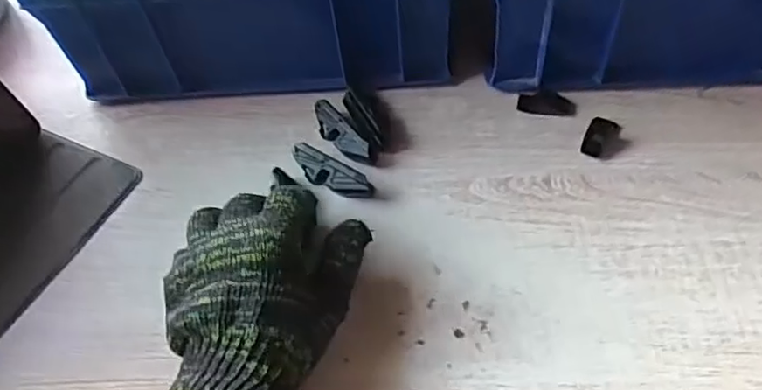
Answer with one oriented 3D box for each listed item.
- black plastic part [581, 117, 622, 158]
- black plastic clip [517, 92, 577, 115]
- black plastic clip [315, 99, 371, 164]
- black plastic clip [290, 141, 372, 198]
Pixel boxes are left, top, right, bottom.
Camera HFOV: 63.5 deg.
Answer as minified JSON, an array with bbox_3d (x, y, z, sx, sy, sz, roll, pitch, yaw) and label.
[{"bbox_3d":[0.169,-0.044,0.475,0.022,0.005,0.037,24,60,21],"label":"black plastic part"},{"bbox_3d":[0.139,-0.077,0.513,0.047,0.009,0.019,8,56,11],"label":"black plastic clip"},{"bbox_3d":[-0.033,-0.051,0.498,0.020,0.015,0.070,-34,58,-17],"label":"black plastic clip"},{"bbox_3d":[-0.039,-0.017,0.474,0.070,0.016,0.020,26,61,22],"label":"black plastic clip"}]

